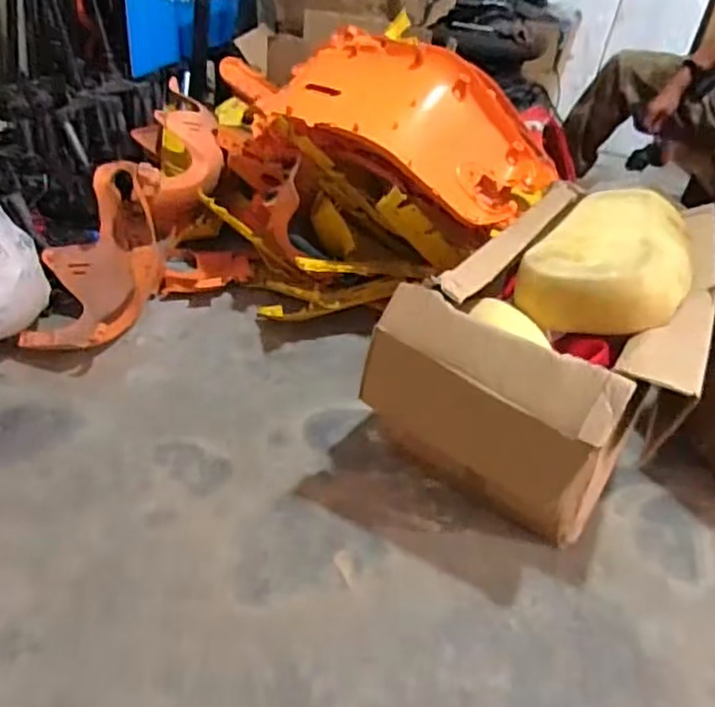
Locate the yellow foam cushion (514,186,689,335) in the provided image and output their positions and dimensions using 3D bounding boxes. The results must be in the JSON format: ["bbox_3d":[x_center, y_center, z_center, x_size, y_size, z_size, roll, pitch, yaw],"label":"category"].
[{"bbox_3d":[0.445,-0.174,1.149,0.272,0.142,0.330,19,42,13],"label":"yellow foam cushion"}]

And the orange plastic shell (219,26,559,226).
[{"bbox_3d":[0.084,-0.532,1.518,0.741,0.272,0.396,19,42,13],"label":"orange plastic shell"}]

